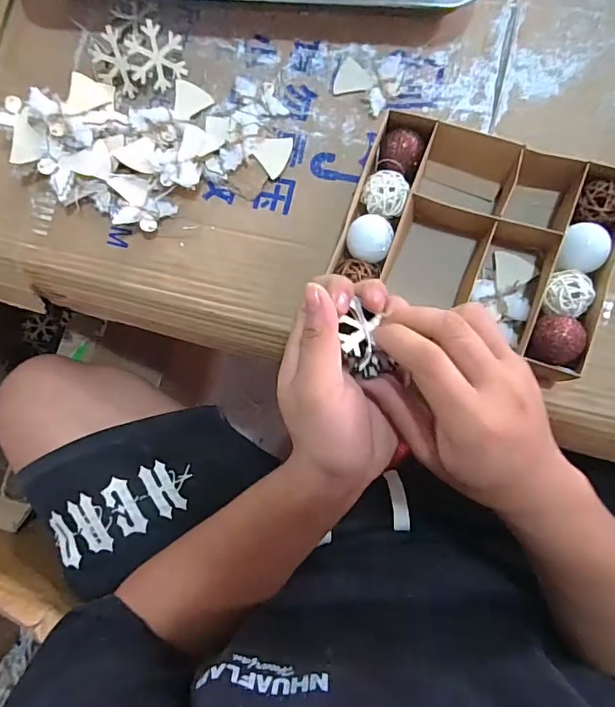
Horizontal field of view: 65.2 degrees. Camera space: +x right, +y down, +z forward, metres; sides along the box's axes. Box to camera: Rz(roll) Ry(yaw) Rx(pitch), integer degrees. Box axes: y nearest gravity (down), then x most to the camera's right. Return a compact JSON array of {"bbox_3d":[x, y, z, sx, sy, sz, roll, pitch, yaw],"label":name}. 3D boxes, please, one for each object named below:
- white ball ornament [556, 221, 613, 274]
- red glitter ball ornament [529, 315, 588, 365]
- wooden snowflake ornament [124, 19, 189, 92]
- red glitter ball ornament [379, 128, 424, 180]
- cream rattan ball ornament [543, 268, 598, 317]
[{"bbox_3d":[0.217,-0.080,0.383,0.037,0.037,0.034,6,85,7],"label":"white ball ornament"},{"bbox_3d":[0.187,-0.009,0.367,0.034,0.040,0.034,4,84,7],"label":"red glitter ball ornament"},{"bbox_3d":[-0.141,-0.276,0.448,0.052,0.010,0.050,10,114,-29],"label":"wooden snowflake ornament"},{"bbox_3d":[0.079,-0.165,0.410,0.034,0.037,0.035,17,86,8],"label":"red glitter ball ornament"},{"bbox_3d":[0.204,-0.045,0.383,0.037,0.037,0.036,-1,84,6],"label":"cream rattan ball ornament"}]

